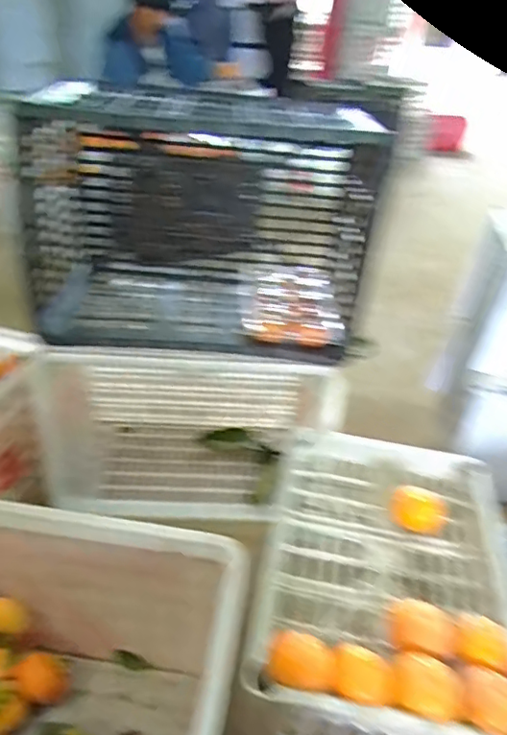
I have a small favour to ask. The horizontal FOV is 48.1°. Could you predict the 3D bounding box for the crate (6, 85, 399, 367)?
[{"bbox_3d":[-0.083,-0.247,0.934,0.504,0.339,0.308,4,32,-2],"label":"crate"}]

